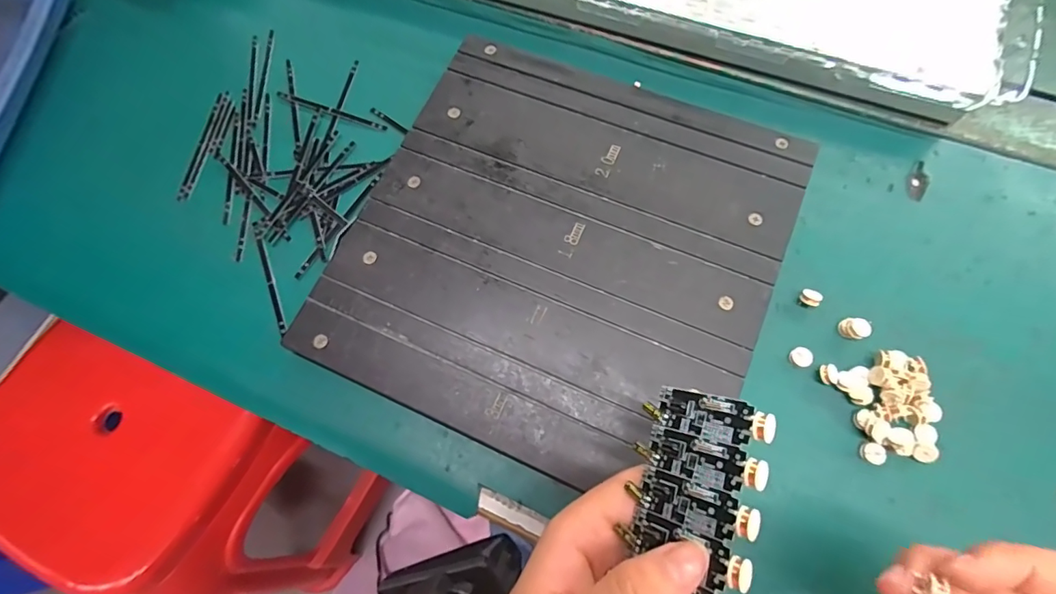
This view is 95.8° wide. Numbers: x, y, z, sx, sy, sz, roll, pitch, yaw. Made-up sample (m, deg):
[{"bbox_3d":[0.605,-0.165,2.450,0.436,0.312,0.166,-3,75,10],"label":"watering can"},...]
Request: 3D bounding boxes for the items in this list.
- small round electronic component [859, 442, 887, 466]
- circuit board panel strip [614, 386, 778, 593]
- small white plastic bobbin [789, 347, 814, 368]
[{"bbox_3d":[0.170,0.077,0.235,0.012,0.005,0.010,31,73,14],"label":"small round electronic component"},{"bbox_3d":[0.047,0.110,0.160,0.043,0.005,0.155,3,72,44],"label":"circuit board panel strip"},{"bbox_3d":[0.145,0.032,0.252,0.010,0.005,0.010,-1,69,2],"label":"small white plastic bobbin"}]

